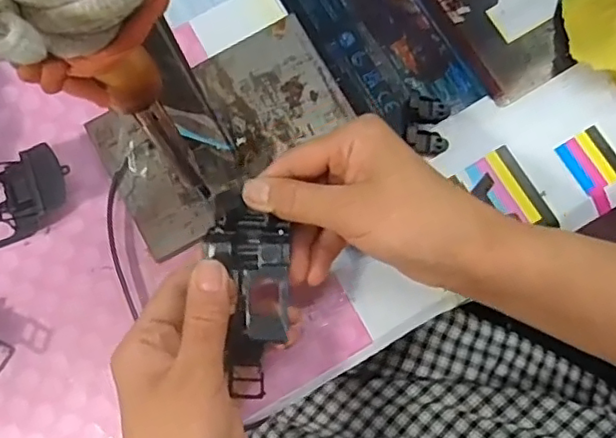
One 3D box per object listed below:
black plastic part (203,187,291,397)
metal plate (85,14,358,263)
[{"bbox_3d":[-0.029,0.039,0.309,0.041,0.025,0.106,-3,92,1],"label":"black plastic part"},{"bbox_3d":[-0.050,-0.052,0.368,0.148,0.012,0.095,-30,80,-4],"label":"metal plate"}]

